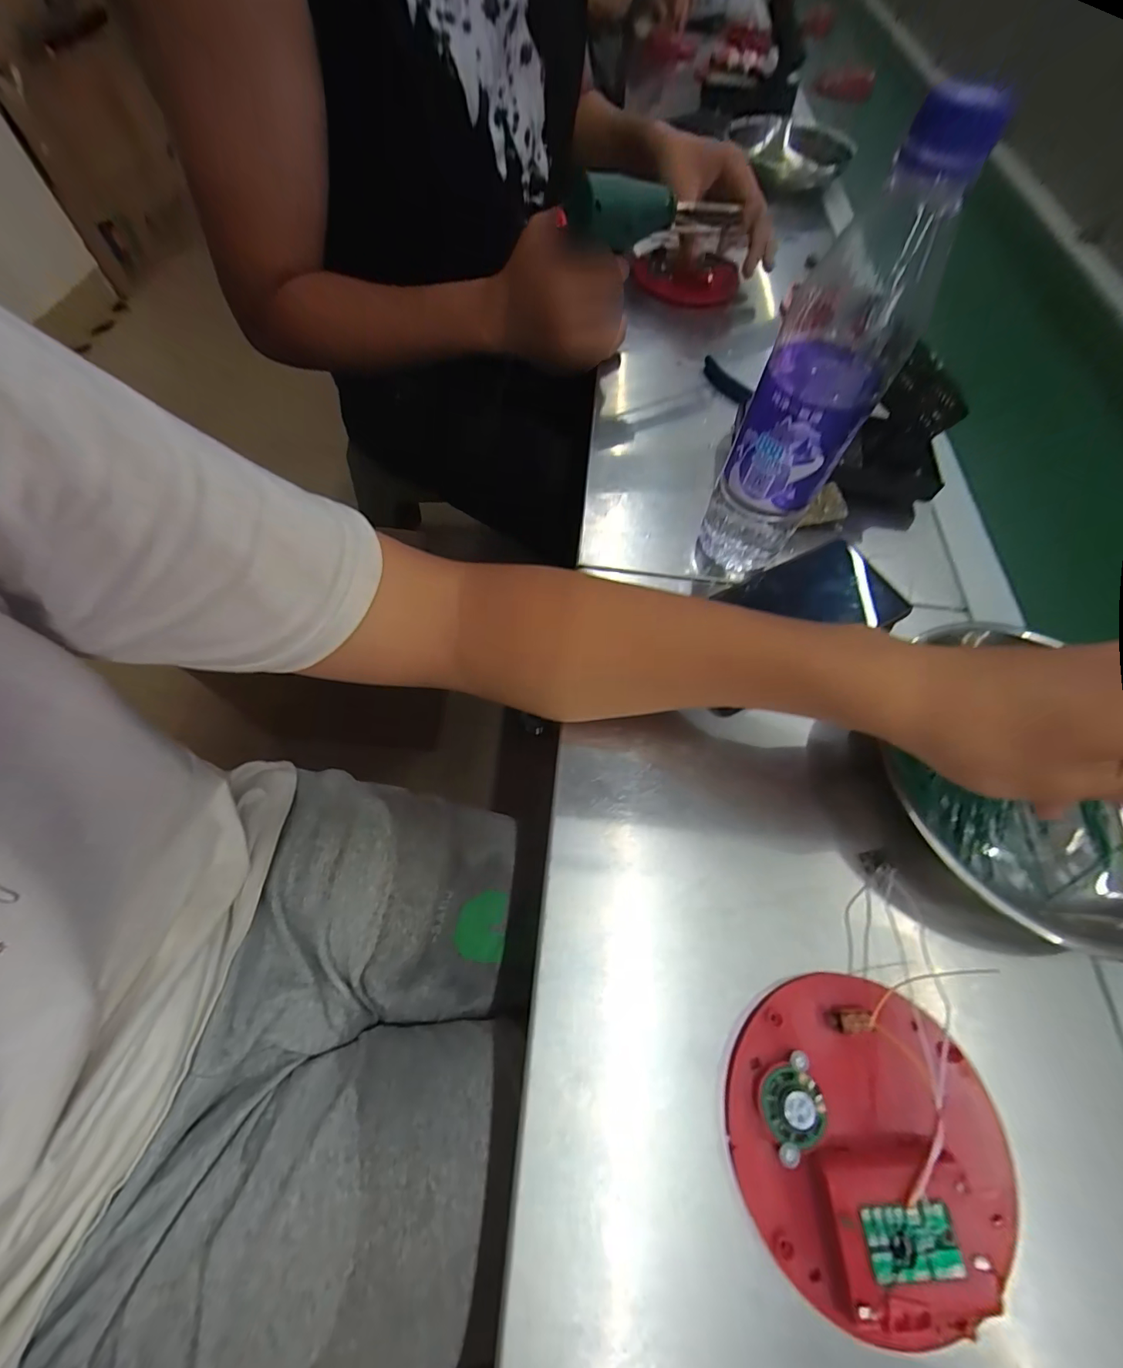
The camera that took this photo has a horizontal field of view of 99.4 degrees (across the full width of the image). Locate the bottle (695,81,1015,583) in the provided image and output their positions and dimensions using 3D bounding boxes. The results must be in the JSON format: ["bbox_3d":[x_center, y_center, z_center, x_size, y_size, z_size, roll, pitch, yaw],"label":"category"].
[{"bbox_3d":[0.146,-0.163,0.281,0.064,0.232,0.075,23,65,8],"label":"bottle"}]

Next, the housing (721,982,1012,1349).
[{"bbox_3d":[0.138,0.199,0.208,0.120,0.024,0.116,1,64,-3],"label":"housing"}]

